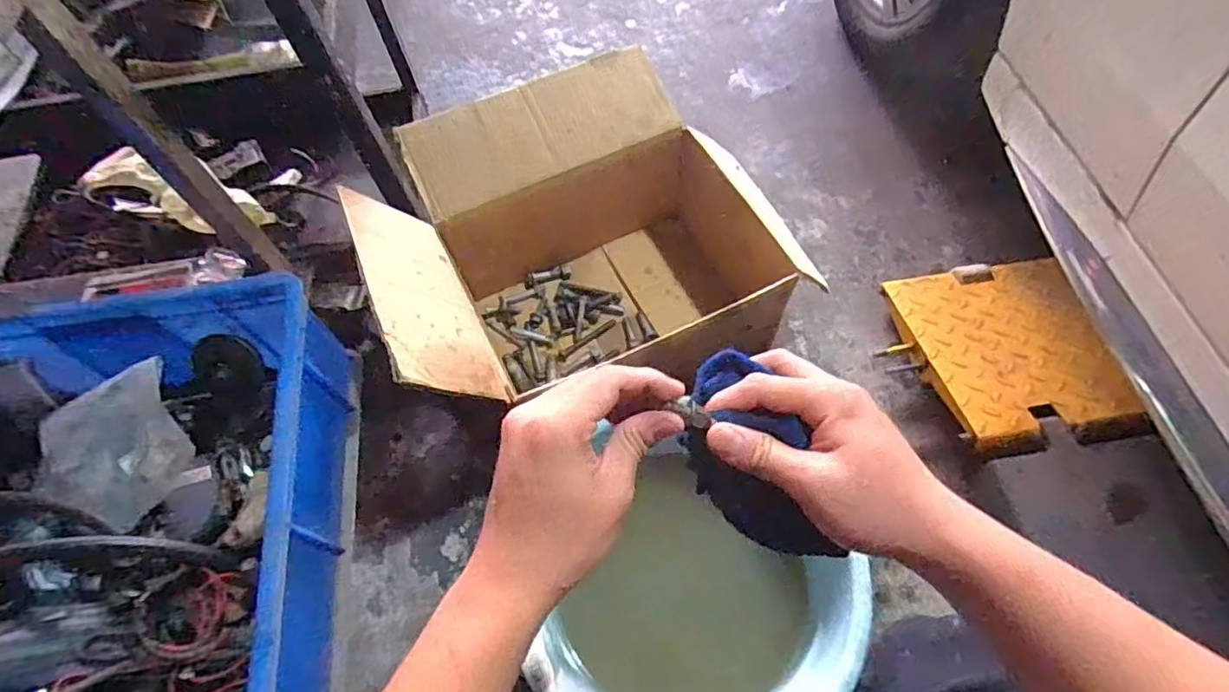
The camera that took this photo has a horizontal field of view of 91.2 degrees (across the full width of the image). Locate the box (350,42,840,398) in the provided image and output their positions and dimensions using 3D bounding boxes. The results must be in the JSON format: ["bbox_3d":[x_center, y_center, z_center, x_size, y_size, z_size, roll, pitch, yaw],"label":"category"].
[{"bbox_3d":[-0.028,-0.155,0.878,0.563,0.340,0.434,-21,63,-8],"label":"box"}]

